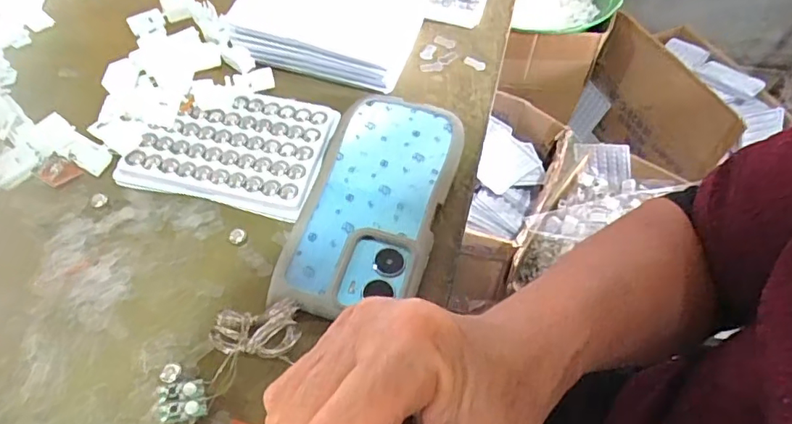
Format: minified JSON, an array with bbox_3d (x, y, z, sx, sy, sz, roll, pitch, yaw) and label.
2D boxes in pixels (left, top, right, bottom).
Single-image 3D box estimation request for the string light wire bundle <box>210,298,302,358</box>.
[{"bbox_3d":[-0.076,0.064,0.287,0.046,0.022,0.026,-2,57,-4],"label":"string light wire bundle"}]

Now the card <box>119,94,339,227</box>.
[{"bbox_3d":[-0.110,-0.046,0.363,0.123,0.011,0.089,12,57,5],"label":"card"}]

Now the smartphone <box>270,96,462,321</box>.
[{"bbox_3d":[-0.011,-0.011,0.344,0.083,0.011,0.168,14,57,7],"label":"smartphone"}]

